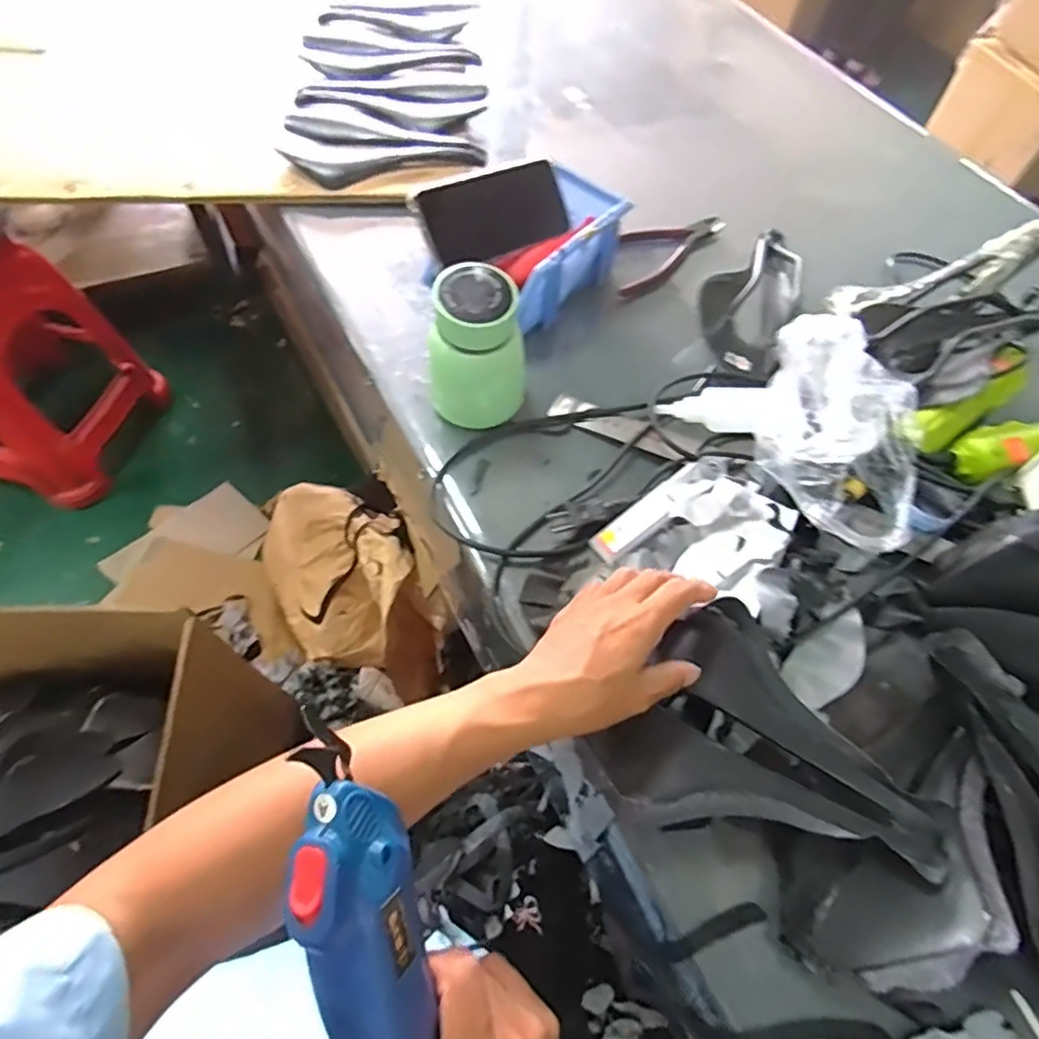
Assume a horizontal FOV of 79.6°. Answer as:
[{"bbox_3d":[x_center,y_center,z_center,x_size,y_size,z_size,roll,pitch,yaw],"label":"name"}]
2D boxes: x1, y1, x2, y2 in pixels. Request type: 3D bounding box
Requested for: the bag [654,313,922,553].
[{"bbox_3d":[0.250,-0.077,0.509,0.164,0.081,0.204,-30,66,-18],"label":"bag"}]

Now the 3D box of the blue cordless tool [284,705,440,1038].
[{"bbox_3d":[-0.060,0.157,0.239,0.042,0.034,0.159,-11,99,-9],"label":"blue cordless tool"}]

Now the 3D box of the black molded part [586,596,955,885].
[{"bbox_3d":[0.147,0.164,0.390,0.139,0.044,0.192,-35,68,-20],"label":"black molded part"}]

